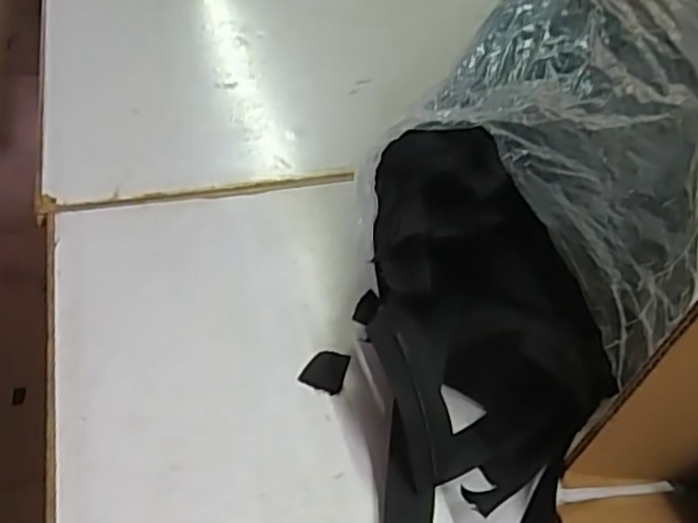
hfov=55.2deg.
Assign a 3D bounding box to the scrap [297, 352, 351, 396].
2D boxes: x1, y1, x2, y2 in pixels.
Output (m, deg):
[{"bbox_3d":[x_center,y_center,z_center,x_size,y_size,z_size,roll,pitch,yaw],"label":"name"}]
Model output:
[{"bbox_3d":[-0.014,0.065,0.400,0.025,0.005,0.024,15,63,18],"label":"scrap"}]

